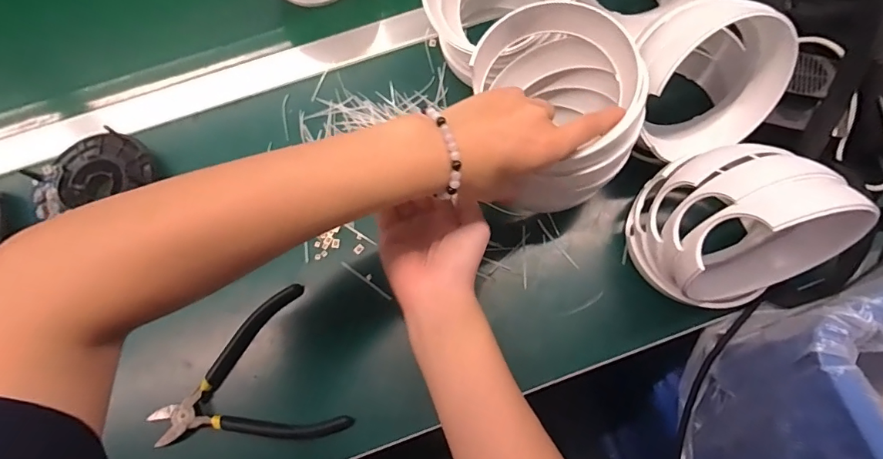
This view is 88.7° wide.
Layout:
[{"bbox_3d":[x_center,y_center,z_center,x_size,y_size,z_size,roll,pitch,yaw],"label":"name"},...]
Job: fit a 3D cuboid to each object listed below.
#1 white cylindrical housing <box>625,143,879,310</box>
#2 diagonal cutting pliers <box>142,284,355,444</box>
[{"bbox_3d":[0.211,0.004,0.324,0.114,0.125,0.092,-15,73,-3],"label":"white cylindrical housing"},{"bbox_3d":[-0.158,0.126,0.360,0.137,0.013,0.119,-23,73,-5],"label":"diagonal cutting pliers"}]

